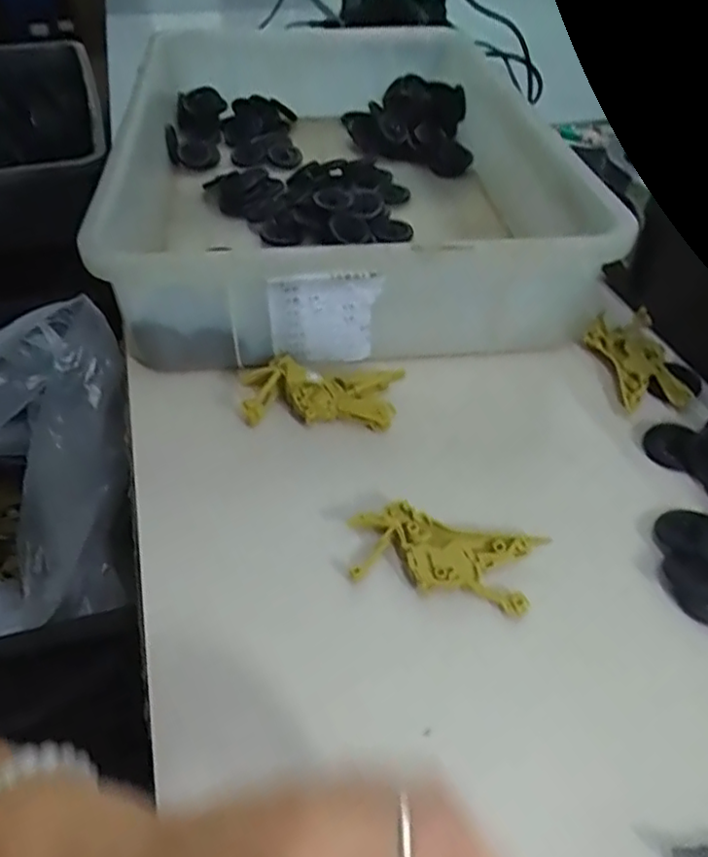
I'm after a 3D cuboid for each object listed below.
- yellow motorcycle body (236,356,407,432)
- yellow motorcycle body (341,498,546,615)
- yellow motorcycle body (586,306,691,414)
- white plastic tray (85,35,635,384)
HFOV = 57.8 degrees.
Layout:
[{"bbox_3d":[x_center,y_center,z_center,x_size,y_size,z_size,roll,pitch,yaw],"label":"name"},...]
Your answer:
[{"bbox_3d":[-0.023,-0.025,0.423,0.104,0.022,0.046,2,45,0],"label":"yellow motorcycle body"},{"bbox_3d":[0.048,0.068,0.345,0.098,0.014,0.047,10,46,9],"label":"yellow motorcycle body"},{"bbox_3d":[0.203,-0.050,0.464,0.052,0.012,0.092,-2,45,-3],"label":"yellow motorcycle body"},{"bbox_3d":[-0.023,-0.255,0.594,0.342,0.092,0.515,-5,46,-6],"label":"white plastic tray"}]

